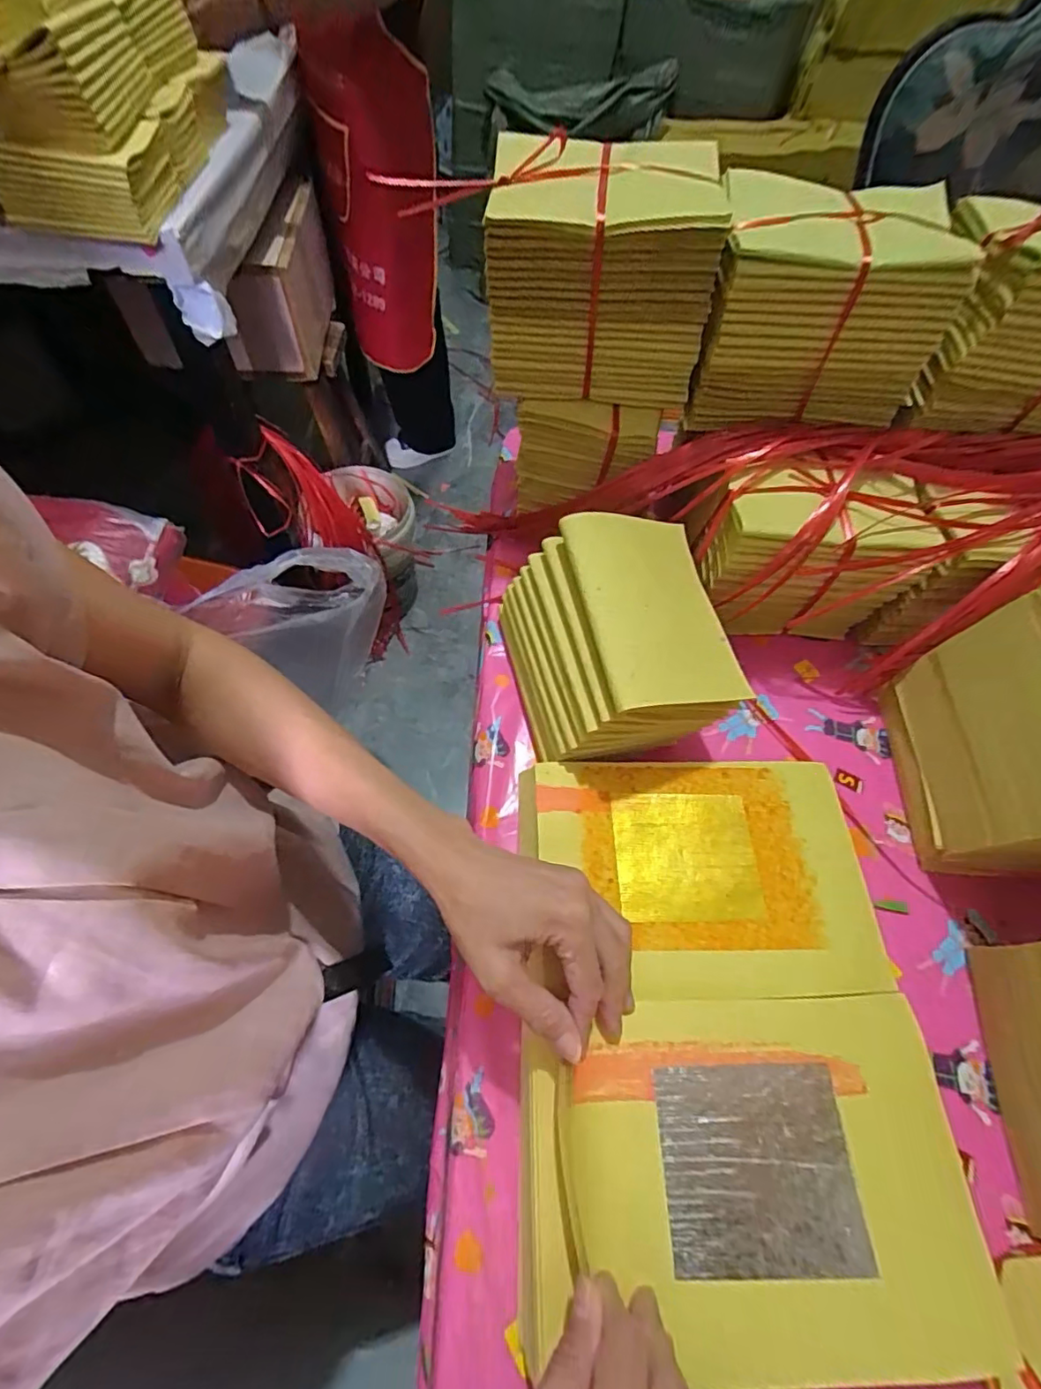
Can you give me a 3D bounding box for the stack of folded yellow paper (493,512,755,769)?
[{"bbox_3d":[0.073,-0.044,0.430,0.144,0.102,0.159,-11,63,-10],"label":"stack of folded yellow paper"}]

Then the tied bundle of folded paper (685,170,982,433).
[{"bbox_3d":[0.221,-0.290,0.430,0.167,0.132,0.108,10,61,1],"label":"tied bundle of folded paper"}]

